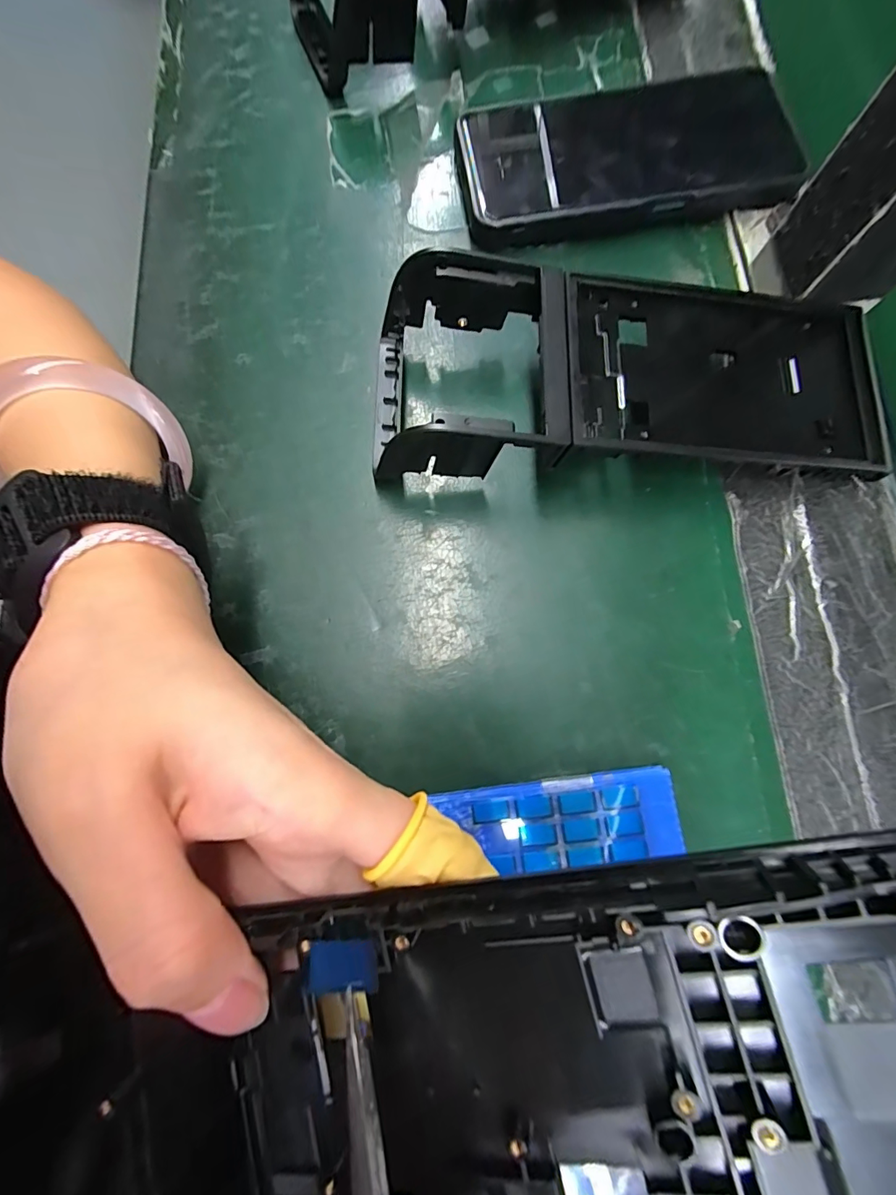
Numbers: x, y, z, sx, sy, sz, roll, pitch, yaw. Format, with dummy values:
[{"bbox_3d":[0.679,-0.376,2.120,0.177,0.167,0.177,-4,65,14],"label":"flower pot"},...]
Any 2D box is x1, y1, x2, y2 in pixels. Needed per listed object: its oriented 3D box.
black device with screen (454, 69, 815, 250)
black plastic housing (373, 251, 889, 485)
[{"bbox_3d":[0.088,-0.226,0.230,0.167,0.017,0.089,-11,77,-2],"label":"black device with screen"},{"bbox_3d":[0.075,-0.089,0.184,0.212,0.047,0.081,1,77,1],"label":"black plastic housing"}]

